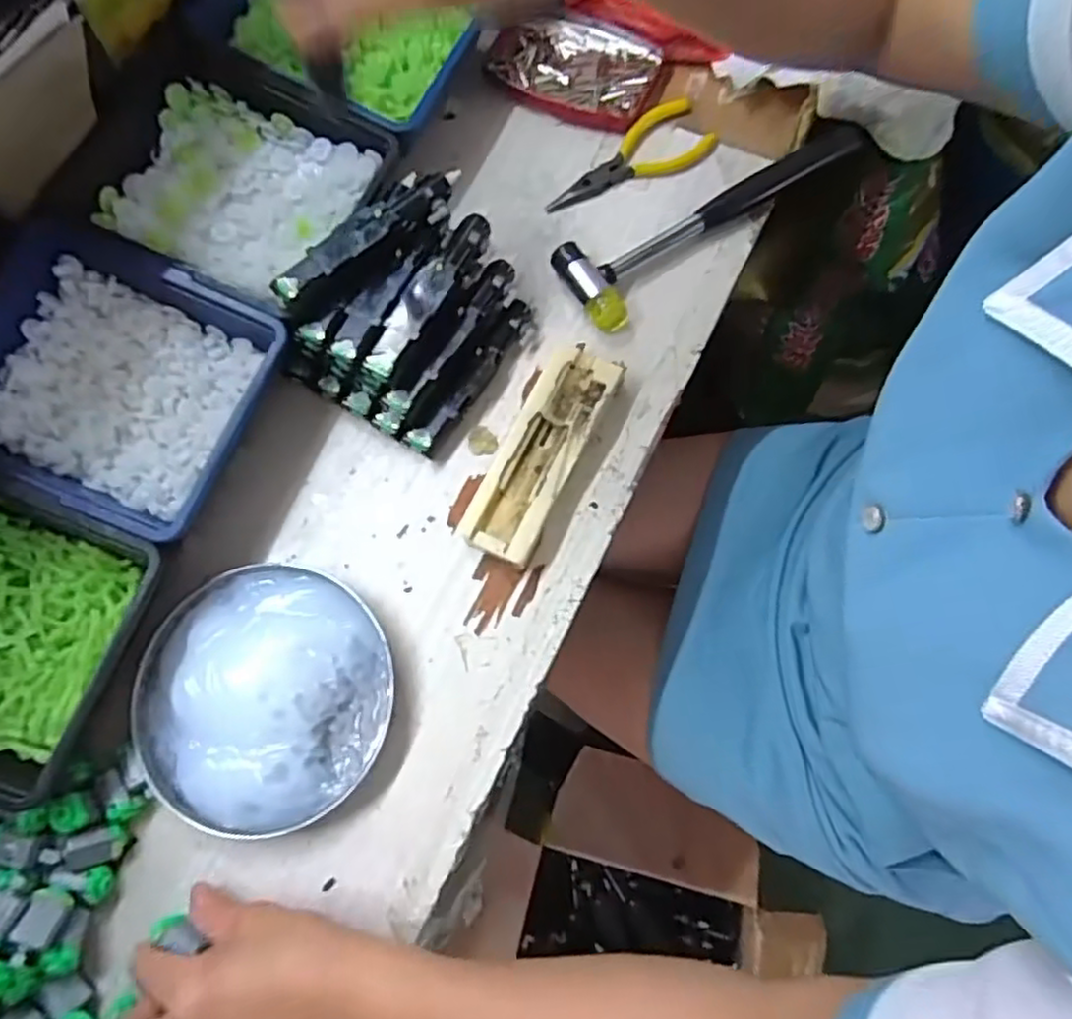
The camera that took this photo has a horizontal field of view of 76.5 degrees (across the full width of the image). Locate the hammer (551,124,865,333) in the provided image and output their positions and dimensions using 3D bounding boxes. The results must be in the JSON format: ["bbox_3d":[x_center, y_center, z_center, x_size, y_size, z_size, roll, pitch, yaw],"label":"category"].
[{"bbox_3d":[0.121,-0.203,0.460,0.230,0.026,0.060,-33,77,-8],"label":"hammer"}]

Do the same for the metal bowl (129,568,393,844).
[{"bbox_3d":[-0.155,0.105,0.384,0.137,0.029,0.144,0,75,1],"label":"metal bowl"}]

